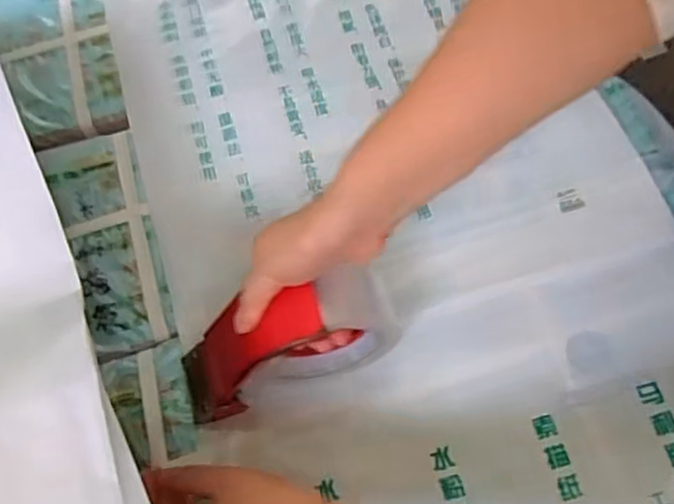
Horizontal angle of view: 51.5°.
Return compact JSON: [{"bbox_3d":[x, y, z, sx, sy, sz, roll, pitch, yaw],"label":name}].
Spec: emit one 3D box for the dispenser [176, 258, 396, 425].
[{"bbox_3d":[-0.038,0.056,0.482,0.163,0.129,0.056,-18,67,-4],"label":"dispenser"}]

